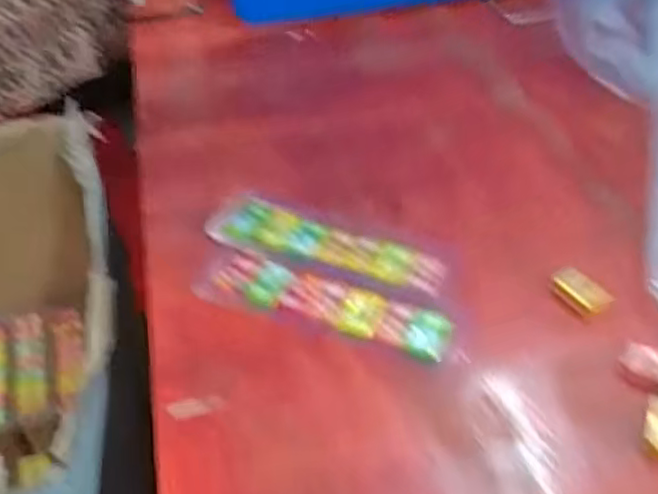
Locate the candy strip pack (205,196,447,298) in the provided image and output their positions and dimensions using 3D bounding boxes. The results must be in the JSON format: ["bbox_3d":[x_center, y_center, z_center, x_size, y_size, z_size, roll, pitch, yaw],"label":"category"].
[{"bbox_3d":[-0.005,0.000,0.374,0.138,0.010,0.037,16,46,22],"label":"candy strip pack"}]

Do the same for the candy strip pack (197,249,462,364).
[{"bbox_3d":[-0.003,0.027,0.343,0.134,0.010,0.035,12,45,18],"label":"candy strip pack"}]

